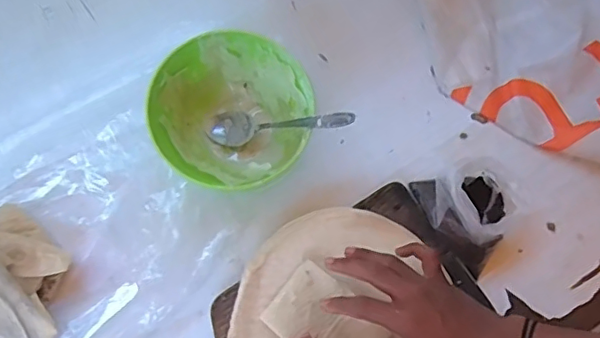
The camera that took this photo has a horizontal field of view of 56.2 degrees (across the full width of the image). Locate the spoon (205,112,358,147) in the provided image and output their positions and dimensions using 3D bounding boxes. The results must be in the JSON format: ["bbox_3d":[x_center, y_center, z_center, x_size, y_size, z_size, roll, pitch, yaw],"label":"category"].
[{"bbox_3d":[-0.022,-0.043,0.532,0.168,0.024,0.035,-2,71,43],"label":"spoon"}]

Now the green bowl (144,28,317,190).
[{"bbox_3d":[-0.064,-0.051,0.550,0.146,0.076,0.143,0,76,-1],"label":"green bowl"}]

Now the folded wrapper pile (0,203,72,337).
[{"bbox_3d":[-0.265,0.107,0.513,0.115,0.053,0.111,0,76,-1],"label":"folded wrapper pile"}]

